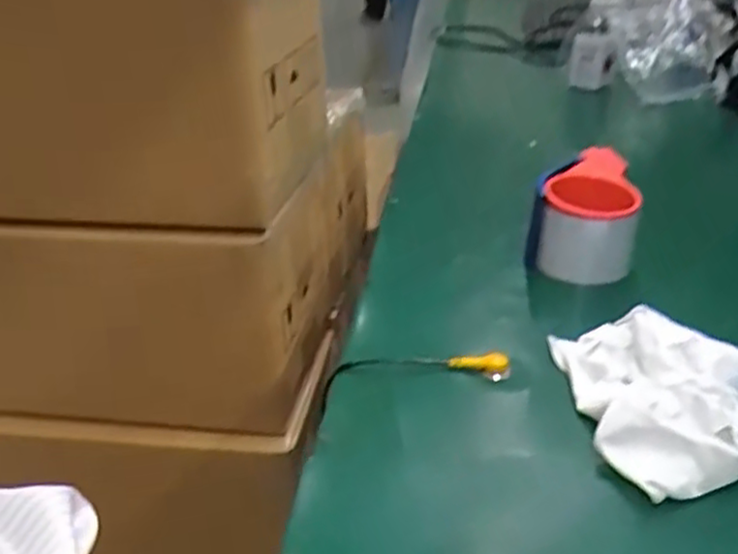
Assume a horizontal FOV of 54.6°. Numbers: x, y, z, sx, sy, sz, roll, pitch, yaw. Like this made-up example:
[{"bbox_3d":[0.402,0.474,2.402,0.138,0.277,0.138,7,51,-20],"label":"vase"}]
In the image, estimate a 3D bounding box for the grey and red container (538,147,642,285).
[{"bbox_3d":[0.199,-0.052,0.649,0.081,0.081,0.121,9,33,17],"label":"grey and red container"}]

